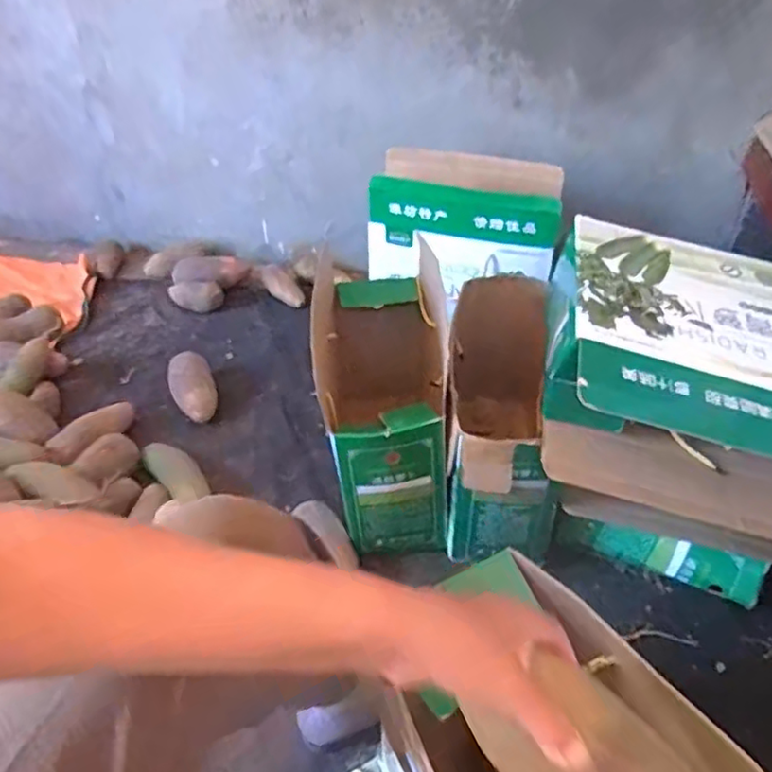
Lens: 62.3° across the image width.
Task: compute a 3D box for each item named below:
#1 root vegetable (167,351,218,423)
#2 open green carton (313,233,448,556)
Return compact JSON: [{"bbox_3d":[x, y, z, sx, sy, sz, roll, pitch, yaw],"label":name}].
[{"bbox_3d":[-0.366,0.003,1.206,0.078,0.075,0.142,-17,41,-19],"label":"root vegetable"},{"bbox_3d":[0.000,0.017,0.988,0.182,0.308,0.362,-1,39,-1],"label":"open green carton"}]

